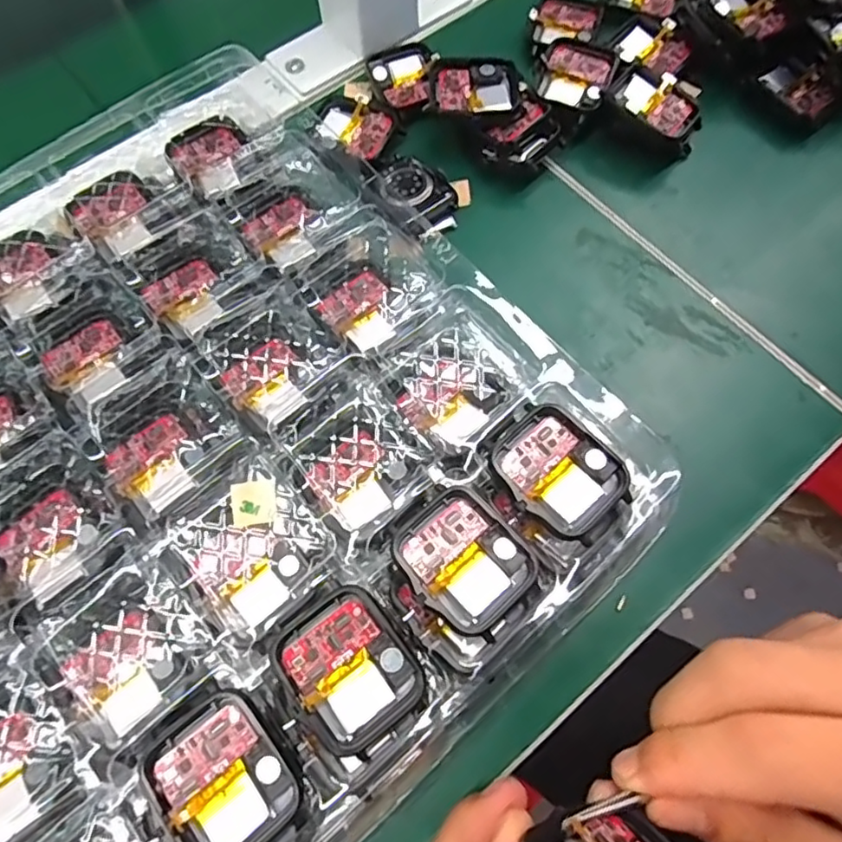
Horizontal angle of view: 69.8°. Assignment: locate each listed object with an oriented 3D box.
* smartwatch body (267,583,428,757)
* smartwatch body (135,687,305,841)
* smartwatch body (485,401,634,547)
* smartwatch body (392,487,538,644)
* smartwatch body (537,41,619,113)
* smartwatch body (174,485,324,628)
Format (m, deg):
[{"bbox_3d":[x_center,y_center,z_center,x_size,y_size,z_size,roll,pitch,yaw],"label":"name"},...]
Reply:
[{"bbox_3d":[-0.023,0.078,0.191,0.037,0.007,0.044,-35,72,-13],"label":"smartwatch body"},{"bbox_3d":[-0.059,0.108,0.182,0.037,0.007,0.045,-36,72,-13],"label":"smartwatch body"},{"bbox_3d":[0.049,0.017,0.212,0.037,0.007,0.045,-40,73,-14],"label":"smartwatch body"},{"bbox_3d":[0.015,0.047,0.204,0.038,0.008,0.044,-41,73,-14],"label":"smartwatch body"},{"bbox_3d":[0.079,-0.175,0.307,0.038,0.011,0.039,14,69,6],"label":"smartwatch body"},{"bbox_3d":[-0.059,0.044,0.213,0.042,0.011,0.042,-37,72,-13],"label":"smartwatch body"}]

